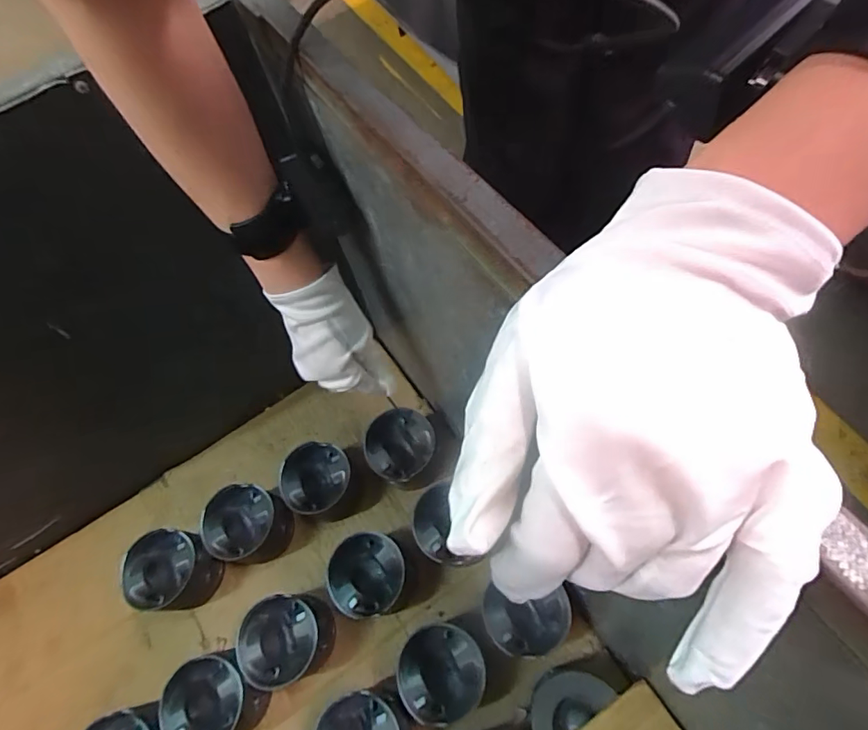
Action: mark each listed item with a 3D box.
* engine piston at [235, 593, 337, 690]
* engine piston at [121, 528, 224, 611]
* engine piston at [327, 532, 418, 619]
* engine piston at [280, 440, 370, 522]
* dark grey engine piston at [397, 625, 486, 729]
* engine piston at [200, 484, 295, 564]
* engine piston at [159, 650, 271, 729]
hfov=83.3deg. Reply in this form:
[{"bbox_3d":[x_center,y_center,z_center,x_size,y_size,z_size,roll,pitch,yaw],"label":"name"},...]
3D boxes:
[{"bbox_3d":[-0.164,0.310,0.552,0.089,0.073,0.087,-4,63,7],"label":"engine piston"},{"bbox_3d":[-0.313,0.253,0.595,0.090,0.077,0.084,-4,63,7],"label":"engine piston"},{"bbox_3d":[-0.069,0.247,0.572,0.091,0.082,0.084,-11,63,3],"label":"engine piston"},{"bbox_3d":[-0.138,0.154,0.626,0.091,0.080,0.096,-10,63,4],"label":"engine piston"},{"bbox_3d":[0.007,0.318,0.505,0.083,0.069,0.084,-4,63,7],"label":"dark grey engine piston"},{"bbox_3d":[-0.231,0.203,0.609,0.090,0.072,0.084,-4,63,7],"label":"engine piston"},{"bbox_3d":[-0.233,0.362,0.527,0.090,0.069,0.084,-17,62,1],"label":"engine piston"}]

